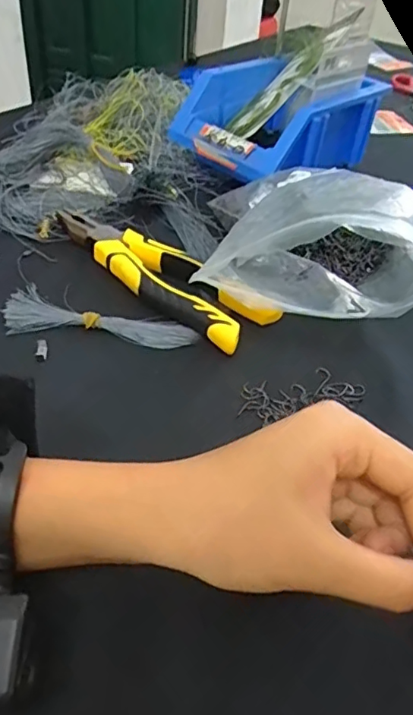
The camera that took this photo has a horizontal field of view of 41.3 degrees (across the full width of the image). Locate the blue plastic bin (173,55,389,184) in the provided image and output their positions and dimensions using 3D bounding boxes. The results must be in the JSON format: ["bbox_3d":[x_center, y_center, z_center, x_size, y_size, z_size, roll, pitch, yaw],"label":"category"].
[{"bbox_3d":[0.067,-0.232,0.528,0.128,0.070,0.169,36,51,28],"label":"blue plastic bin"}]

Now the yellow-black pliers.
[{"bbox_3d":[-0.034,-0.066,0.385,0.053,0.024,0.196,-28,53,-31],"label":"yellow-black pliers"}]

